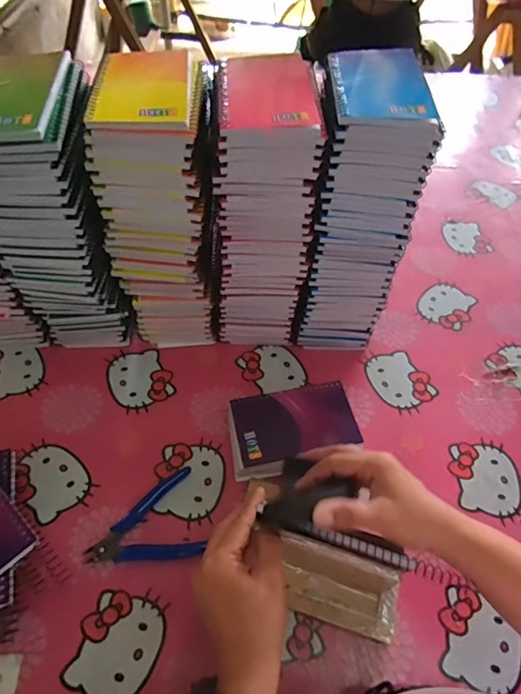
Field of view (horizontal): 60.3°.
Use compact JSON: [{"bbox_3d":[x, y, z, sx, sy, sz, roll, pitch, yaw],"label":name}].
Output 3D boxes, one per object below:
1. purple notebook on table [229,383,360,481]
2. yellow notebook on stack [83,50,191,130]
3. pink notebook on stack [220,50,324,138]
[{"bbox_3d":[0.034,0.092,0.498,0.135,0.034,0.081,-10,56,-9],"label":"purple notebook on table"},{"bbox_3d":[-0.102,-0.229,0.392,0.081,0.009,0.126,-1,54,-4],"label":"yellow notebook on stack"},{"bbox_3d":[0.007,-0.223,0.388,0.084,0.013,0.112,0,54,-3],"label":"pink notebook on stack"}]

